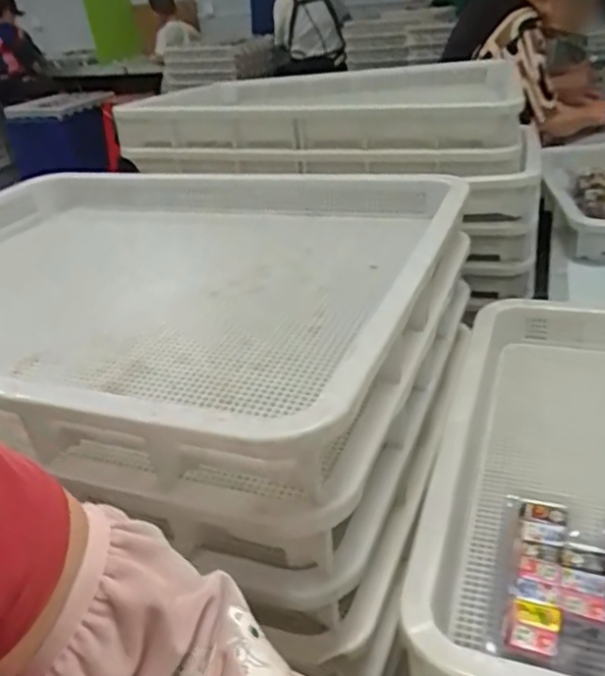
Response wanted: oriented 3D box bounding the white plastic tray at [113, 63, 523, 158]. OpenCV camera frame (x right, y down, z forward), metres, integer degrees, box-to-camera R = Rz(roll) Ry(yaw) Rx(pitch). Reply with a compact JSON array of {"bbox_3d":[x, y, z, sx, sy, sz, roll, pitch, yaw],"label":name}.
[{"bbox_3d":[0.058,-0.416,1.114,0.601,0.070,0.498,3,31,16],"label":"white plastic tray"}]

